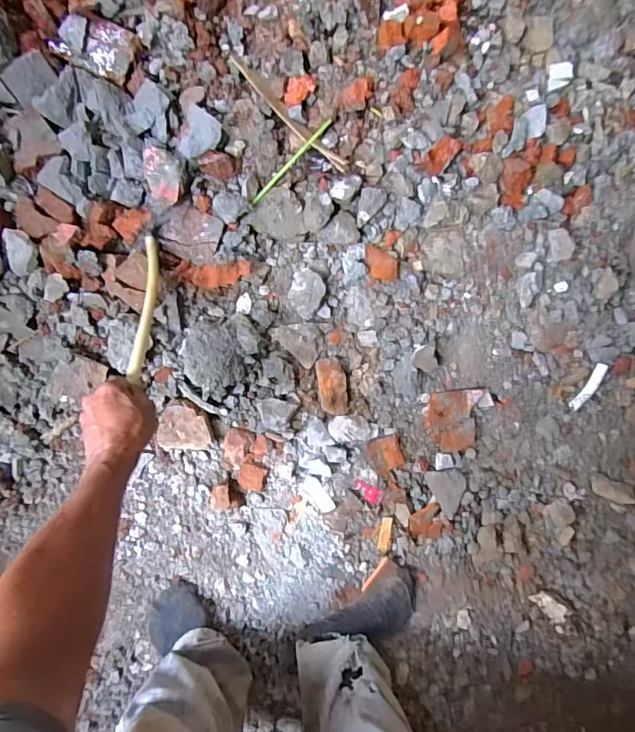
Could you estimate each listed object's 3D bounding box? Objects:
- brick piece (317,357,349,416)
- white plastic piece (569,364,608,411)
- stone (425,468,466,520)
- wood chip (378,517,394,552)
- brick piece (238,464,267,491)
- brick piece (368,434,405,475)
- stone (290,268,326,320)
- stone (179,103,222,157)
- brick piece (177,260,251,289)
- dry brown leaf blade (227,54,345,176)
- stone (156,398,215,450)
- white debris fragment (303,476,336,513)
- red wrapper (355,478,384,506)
[{"bbox_3d":[0.028,0.035,0.836,0.048,0.037,0.099,-10,92,-7],"label":"brick piece"},{"bbox_3d":[0.506,0.040,0.886,0.023,0.008,0.098,31,101,-7],"label":"white plastic piece"},{"bbox_3d":[0.234,0.229,0.855,0.063,0.029,0.087,-5,92,-7],"label":"stone"},{"bbox_3d":[0.123,0.306,0.863,0.021,0.007,0.062,10,90,-8],"label":"wood chip"},{"bbox_3d":[-0.114,0.195,0.827,0.044,0.016,0.044,11,90,-8],"label":"brick piece"},{"bbox_3d":[0.125,0.158,0.845,0.055,0.019,0.067,-22,94,-7],"label":"brick piece"},{"bbox_3d":[-0.018,-0.127,0.835,0.057,0.032,0.084,15,89,-8],"label":"stone"},{"bbox_3d":[-0.190,-0.380,0.772,0.065,0.044,0.080,17,89,-7],"label":"stone"},{"bbox_3d":[-0.175,-0.156,0.806,0.119,0.033,0.045,1,91,-8],"label":"brick piece"},{"bbox_3d":[-0.051,-0.430,0.813,0.258,0.016,0.023,41,86,-6],"label":"dry brown leaf blade"},{"bbox_3d":[-0.224,0.097,0.809,0.090,0.038,0.082,1,91,-8],"label":"stone"},{"bbox_3d":[0.000,0.231,0.847,0.032,0.004,0.073,-36,95,-6],"label":"white debris fragment"},{"bbox_3d":[0.091,0.229,0.861,0.057,0.004,0.027,29,87,-7],"label":"red wrapper"}]

